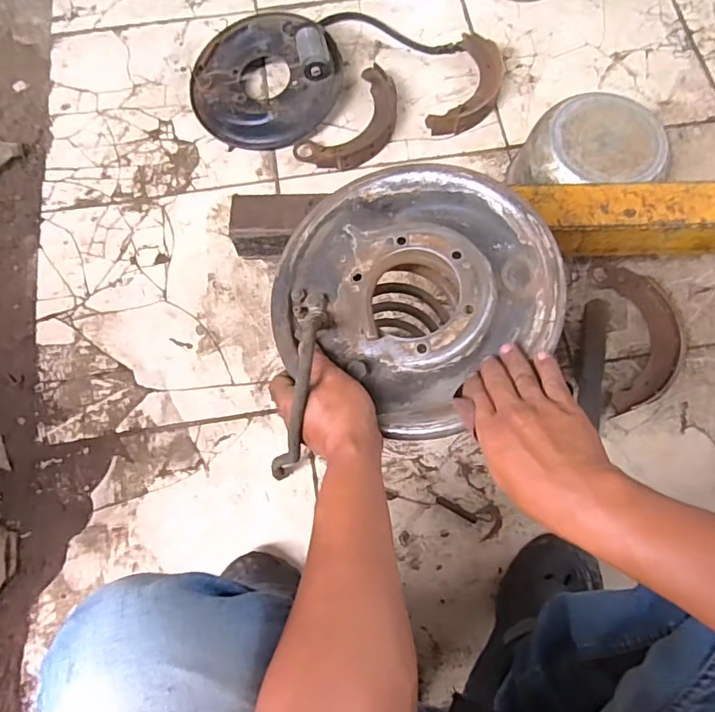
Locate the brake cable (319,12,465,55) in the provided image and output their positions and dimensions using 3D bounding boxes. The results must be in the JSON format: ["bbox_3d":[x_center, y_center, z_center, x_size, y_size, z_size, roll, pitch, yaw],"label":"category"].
[{"bbox_3d":[0.067,-0.618,1.013,0.277,0.013,0.052,17,74,6],"label":"brake cable"}]

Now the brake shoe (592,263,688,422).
[{"bbox_3d":[0.438,-0.033,0.800,0.130,0.033,0.234,-1,73,1],"label":"brake shoe"}]

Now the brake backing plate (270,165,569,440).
[{"bbox_3d":[0.051,-0.066,0.501,0.263,0.053,0.242,0,73,1],"label":"brake backing plate"}]

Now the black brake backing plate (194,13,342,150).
[{"bbox_3d":[-0.166,-0.489,0.933,0.265,0.085,0.242,0,73,1],"label":"black brake backing plate"}]

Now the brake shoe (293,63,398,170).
[{"bbox_3d":[0.002,-0.405,0.928,0.117,0.027,0.225,37,77,11],"label":"brake shoe"}]

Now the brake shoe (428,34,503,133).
[{"bbox_3d":[0.207,-0.484,0.952,0.101,0.030,0.220,20,74,7],"label":"brake shoe"}]

